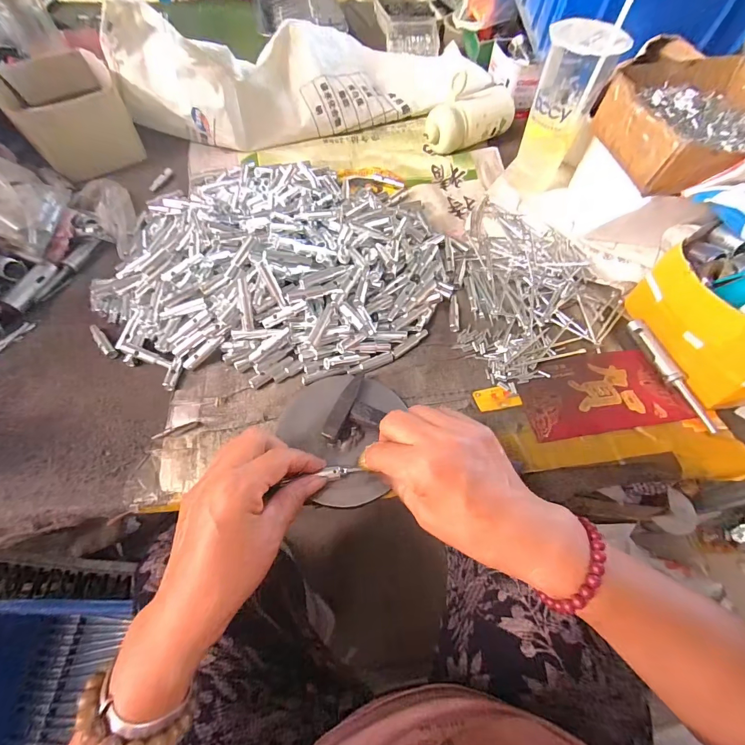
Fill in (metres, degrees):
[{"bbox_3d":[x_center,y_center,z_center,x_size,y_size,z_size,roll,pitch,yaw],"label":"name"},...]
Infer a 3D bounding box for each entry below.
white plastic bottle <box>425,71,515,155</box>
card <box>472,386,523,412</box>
[{"bbox_3d":[0.154,-0.407,0.578,0.147,0.070,0.064,-31,63,-17],"label":"white plastic bottle"},{"bbox_3d":[0.127,0.025,0.371,0.044,0.004,0.025,-9,61,-5],"label":"card"}]

